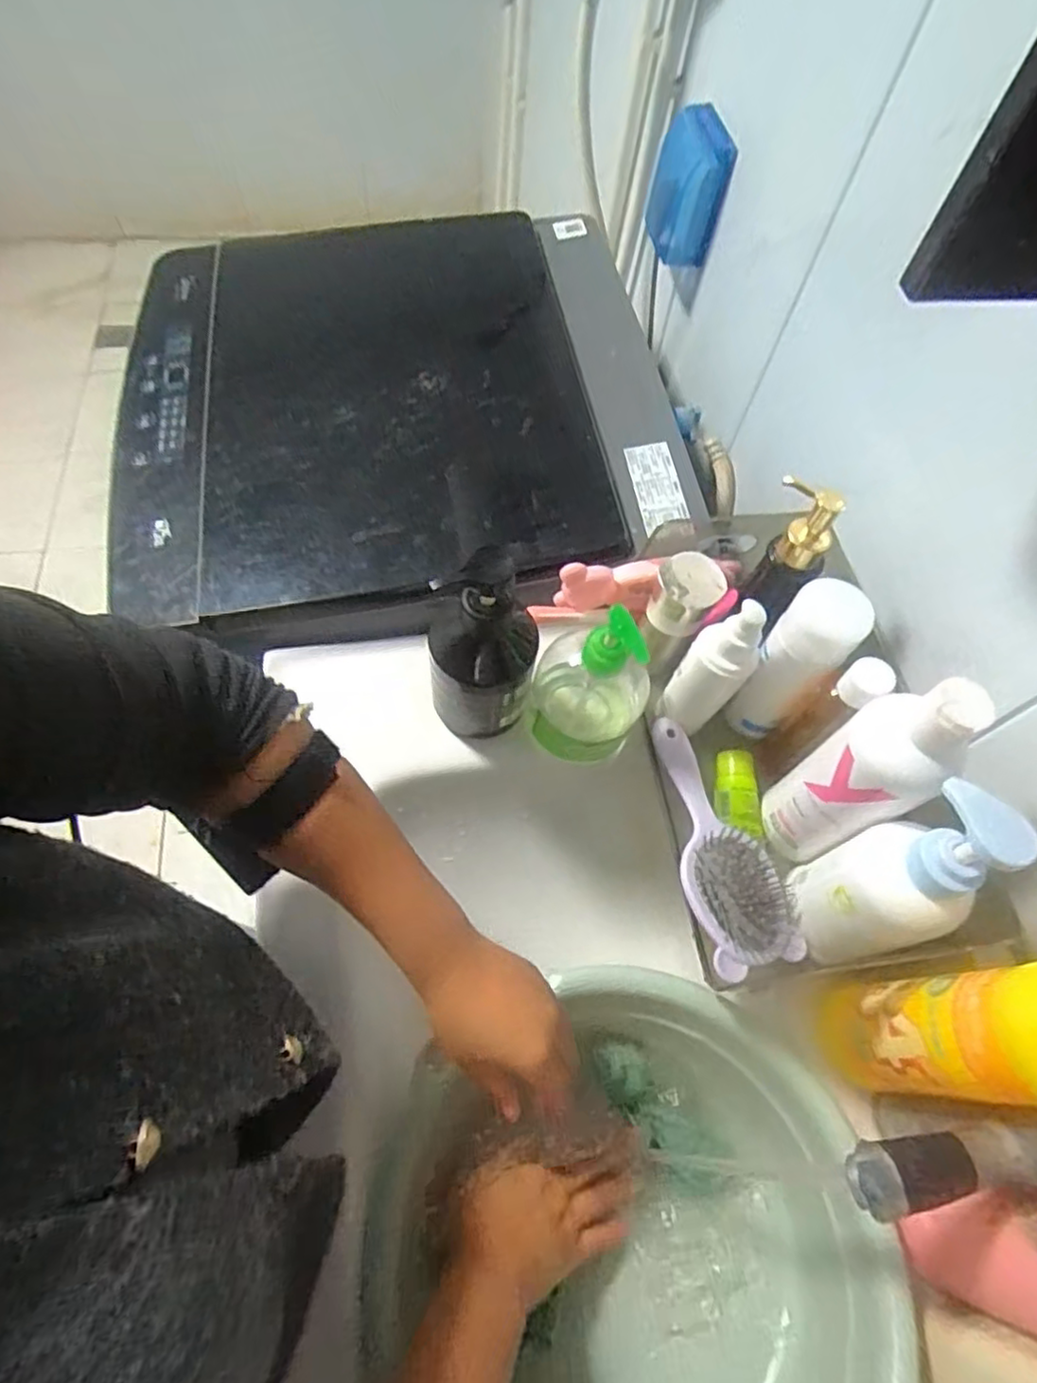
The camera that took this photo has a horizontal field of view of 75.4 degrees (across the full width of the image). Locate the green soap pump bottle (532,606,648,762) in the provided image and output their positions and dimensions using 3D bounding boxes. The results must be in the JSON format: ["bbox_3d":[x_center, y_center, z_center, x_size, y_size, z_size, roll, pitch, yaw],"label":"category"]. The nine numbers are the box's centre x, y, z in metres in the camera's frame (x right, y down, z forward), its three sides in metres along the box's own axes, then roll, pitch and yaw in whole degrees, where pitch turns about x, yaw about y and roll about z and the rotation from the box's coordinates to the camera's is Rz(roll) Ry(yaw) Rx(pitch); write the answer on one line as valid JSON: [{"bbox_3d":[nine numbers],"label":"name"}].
[{"bbox_3d":[0.053,-0.019,0.487,0.076,0.150,0.095,7,62,-1],"label":"green soap pump bottle"}]

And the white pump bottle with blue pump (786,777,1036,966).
[{"bbox_3d":[0.216,0.111,0.384,0.057,0.159,0.070,1,62,-4],"label":"white pump bottle with blue pump"}]

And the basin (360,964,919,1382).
[{"bbox_3d":[0.070,0.337,0.404,0.279,0.134,0.276,1,65,-1],"label":"basin"}]

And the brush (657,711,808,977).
[{"bbox_3d":[0.136,0.102,0.474,0.068,0.028,0.179,-16,64,-13],"label":"brush"}]

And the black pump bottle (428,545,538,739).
[{"bbox_3d":[-0.025,-0.032,0.467,0.074,0.175,0.064,8,62,0],"label":"black pump bottle"}]

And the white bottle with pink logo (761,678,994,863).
[{"bbox_3d":[0.212,0.050,0.407,0.049,0.166,0.060,-30,68,-19],"label":"white bottle with pink logo"}]

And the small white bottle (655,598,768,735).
[{"bbox_3d":[0.138,-0.019,0.469,0.044,0.115,0.036,38,66,15],"label":"small white bottle"}]

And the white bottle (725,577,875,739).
[{"bbox_3d":[0.194,-0.018,0.482,0.046,0.144,0.049,2,62,-4],"label":"white bottle"}]

